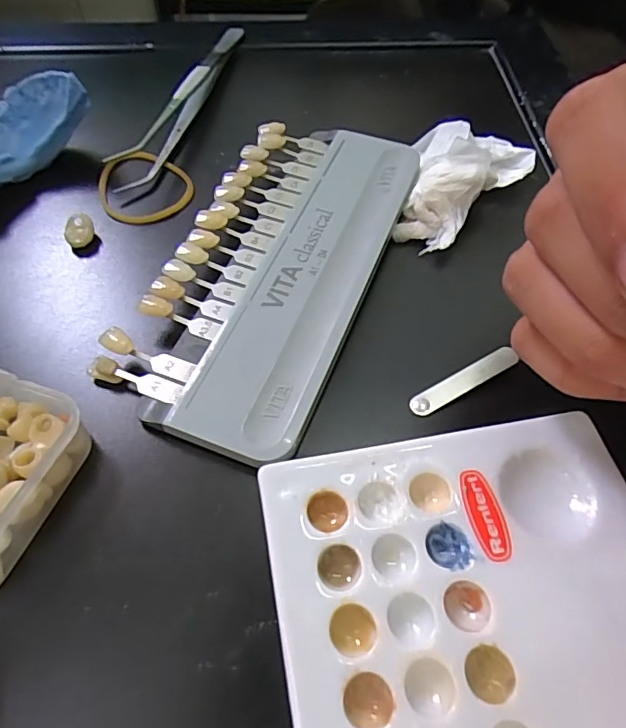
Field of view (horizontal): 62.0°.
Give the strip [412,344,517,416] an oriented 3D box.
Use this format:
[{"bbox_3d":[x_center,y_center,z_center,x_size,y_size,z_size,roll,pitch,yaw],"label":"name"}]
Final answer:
[{"bbox_3d":[0.047,0.005,0.163,0.037,0.004,0.008,-28,58,-8],"label":"strip"}]

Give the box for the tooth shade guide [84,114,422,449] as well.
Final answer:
[{"bbox_3d":[-0.015,-0.039,0.186,0.068,0.011,0.141,15,57,11],"label":"tooth shade guide"}]

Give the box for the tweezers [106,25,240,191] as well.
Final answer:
[{"bbox_3d":[-0.058,-0.126,0.243,0.011,0.021,0.145,11,56,8],"label":"tweezers"}]

